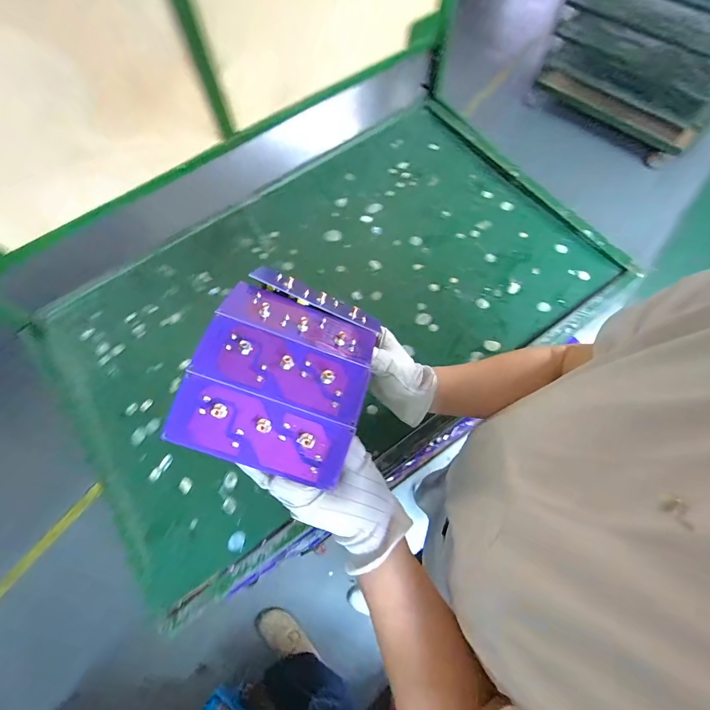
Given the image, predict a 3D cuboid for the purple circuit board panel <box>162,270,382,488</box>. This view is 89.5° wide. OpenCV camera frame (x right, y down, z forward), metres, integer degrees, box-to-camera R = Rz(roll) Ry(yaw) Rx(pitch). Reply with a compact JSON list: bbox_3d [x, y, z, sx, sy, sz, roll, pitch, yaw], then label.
[{"bbox_3d":[-0.057,0.005,0.312,0.136,0.033,0.180,21,63,-6],"label":"purple circuit board panel"}]

